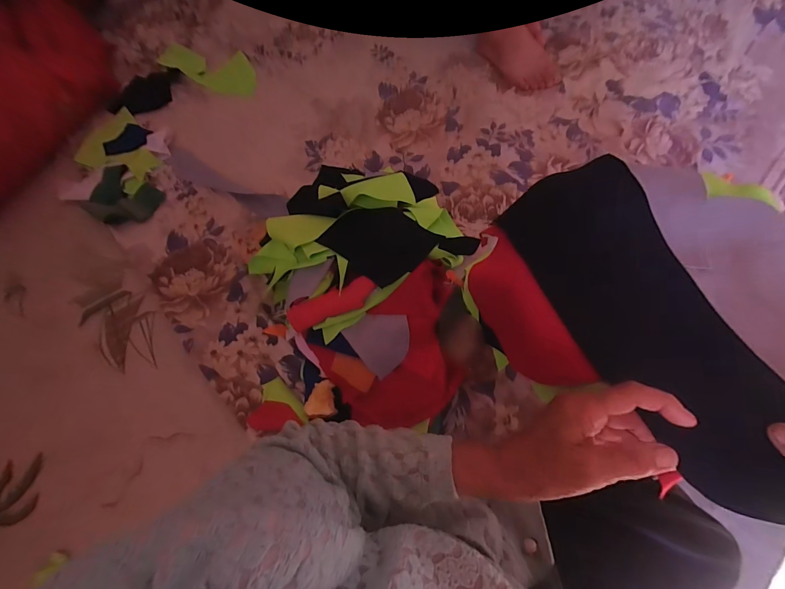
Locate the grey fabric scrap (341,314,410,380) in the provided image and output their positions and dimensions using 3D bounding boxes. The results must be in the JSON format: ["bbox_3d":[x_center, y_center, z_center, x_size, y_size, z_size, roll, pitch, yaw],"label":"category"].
[{"bbox_3d":[-0.015,0.068,0.535,0.089,0.012,0.093,-37,69,-9],"label":"grey fabric scrap"}]

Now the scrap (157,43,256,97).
[{"bbox_3d":[-0.433,-0.561,0.838,0.254,0.014,0.130,28,74,16],"label":"scrap"}]

